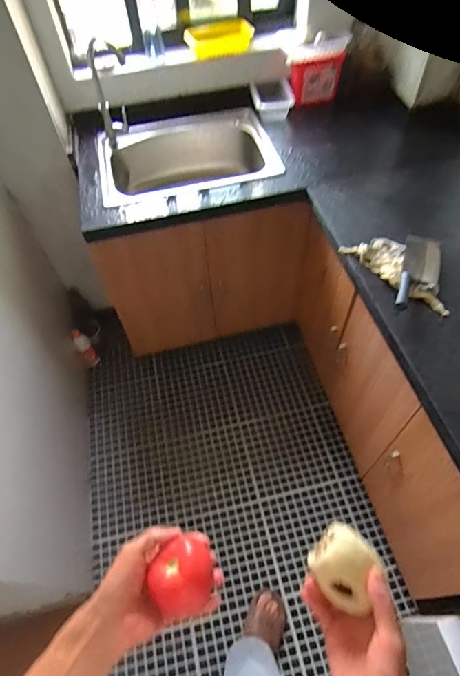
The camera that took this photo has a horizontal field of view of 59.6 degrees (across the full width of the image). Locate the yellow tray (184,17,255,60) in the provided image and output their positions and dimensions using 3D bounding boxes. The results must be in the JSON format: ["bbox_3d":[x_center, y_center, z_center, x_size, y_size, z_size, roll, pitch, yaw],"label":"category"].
[{"bbox_3d":[-0.036,-0.997,1.332,0.223,0.060,0.139,-8,56,-3],"label":"yellow tray"}]

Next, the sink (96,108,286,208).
[{"bbox_3d":[-0.141,-0.567,1.342,0.562,0.151,0.367,-11,56,-5],"label":"sink"}]

